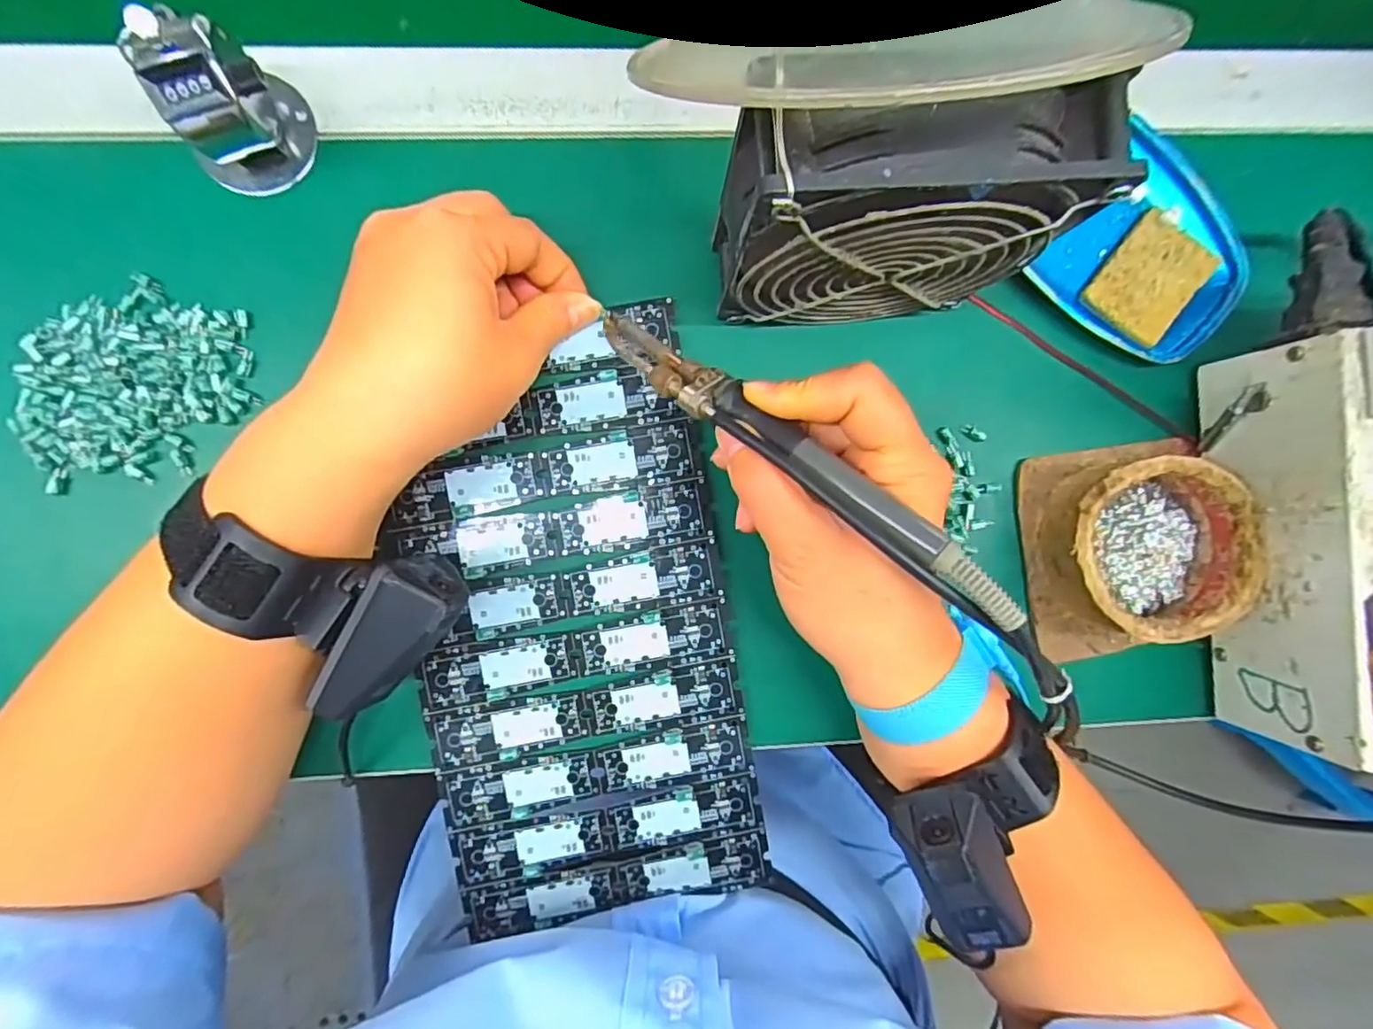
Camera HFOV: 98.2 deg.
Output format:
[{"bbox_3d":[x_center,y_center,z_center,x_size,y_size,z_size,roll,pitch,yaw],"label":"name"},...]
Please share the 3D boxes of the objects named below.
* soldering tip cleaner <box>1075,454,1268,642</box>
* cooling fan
[{"bbox_3d":[0.217,0.015,0.281,0.082,0.036,0.079,-1,91,-3],"label":"soldering tip cleaner"},{"bbox_3d":[0.072,-0.108,0.228,0.129,0.120,0.037,-7,91,-3],"label":"cooling fan"}]

